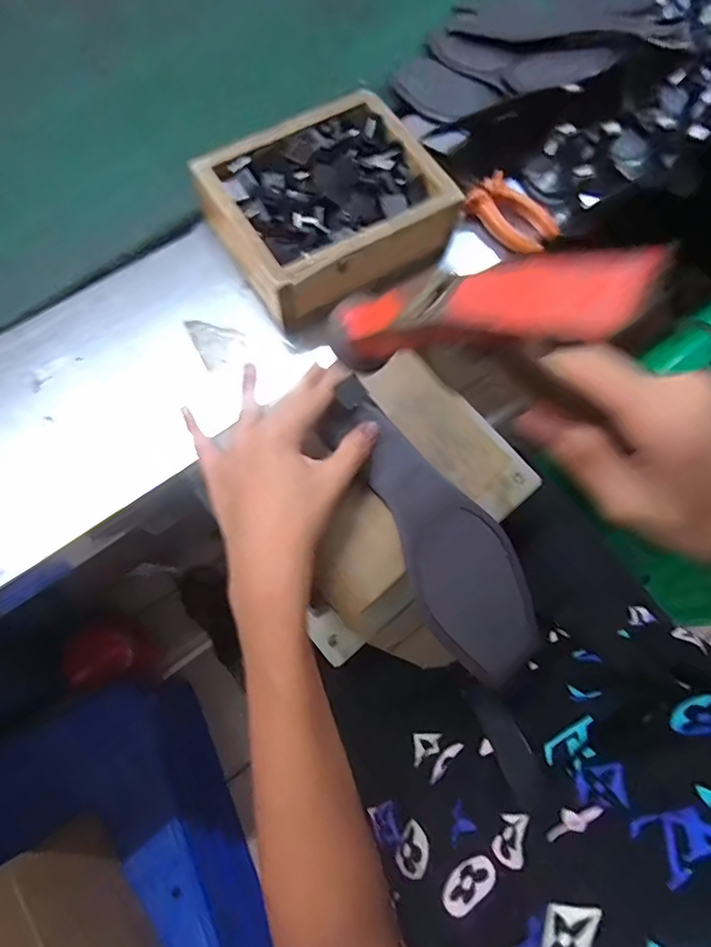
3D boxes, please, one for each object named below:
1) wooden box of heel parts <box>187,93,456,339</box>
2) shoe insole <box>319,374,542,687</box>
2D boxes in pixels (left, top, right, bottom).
[{"bbox_3d":[-0.030,-0.233,0.467,0.189,0.055,0.165,-33,75,-12],"label":"wooden box of heel parts"},{"bbox_3d":[0.054,0.034,0.389,0.076,0.010,0.229,-30,81,-11],"label":"shoe insole"}]

